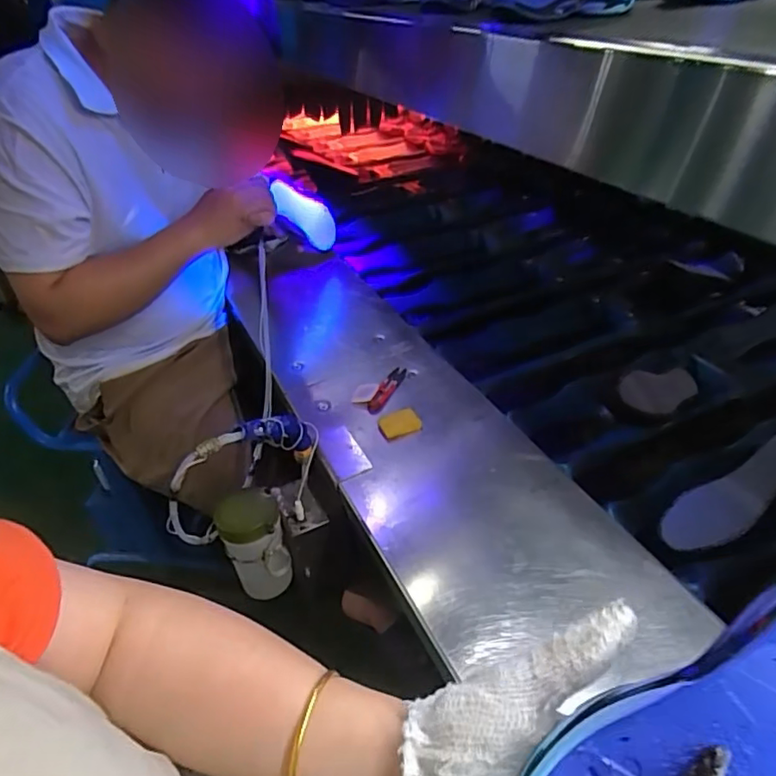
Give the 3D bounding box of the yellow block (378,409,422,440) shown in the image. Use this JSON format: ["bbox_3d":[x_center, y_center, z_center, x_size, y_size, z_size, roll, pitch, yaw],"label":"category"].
[{"bbox_3d":[0.015,0.045,0.714,0.048,0.015,0.036,-14,41,-16],"label":"yellow block"}]

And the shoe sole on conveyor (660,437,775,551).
[{"bbox_3d":[0.399,0.117,0.622,0.200,0.010,0.058,-33,54,1],"label":"shoe sole on conveyor"}]

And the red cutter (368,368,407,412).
[{"bbox_3d":[0.000,-0.001,0.779,0.020,0.010,0.100,15,42,18],"label":"red cutter"}]

